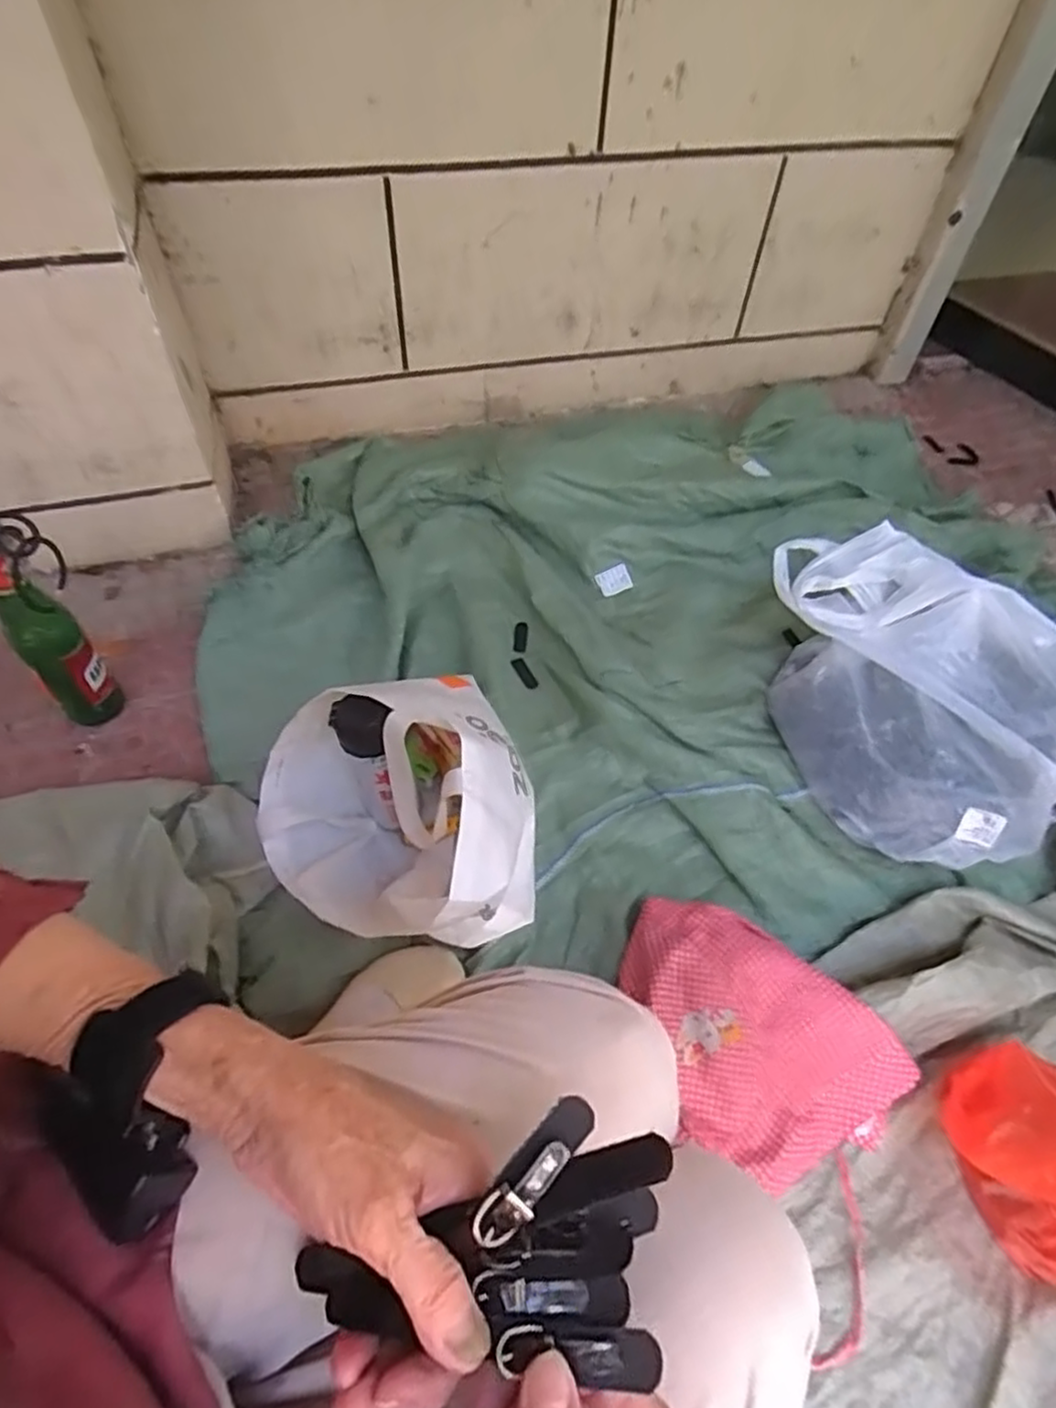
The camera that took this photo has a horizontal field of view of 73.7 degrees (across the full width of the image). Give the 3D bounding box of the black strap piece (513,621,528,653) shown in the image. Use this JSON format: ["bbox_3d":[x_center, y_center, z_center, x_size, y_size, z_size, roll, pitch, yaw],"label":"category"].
[{"bbox_3d":[-0.011,-0.099,1.052,0.020,0.006,0.055,8,62,-8],"label":"black strap piece"}]

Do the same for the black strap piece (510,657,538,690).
[{"bbox_3d":[-0.005,-0.044,1.011,0.020,0.009,0.060,-21,58,-16],"label":"black strap piece"}]

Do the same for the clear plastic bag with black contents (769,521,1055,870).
[{"bbox_3d":[0.520,-0.025,0.913,0.332,0.174,0.419,-10,55,-8],"label":"clear plastic bag with black contents"}]

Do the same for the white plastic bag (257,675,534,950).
[{"bbox_3d":[-0.127,0.117,0.741,0.273,0.251,0.275,-26,59,-19],"label":"white plastic bag"}]

